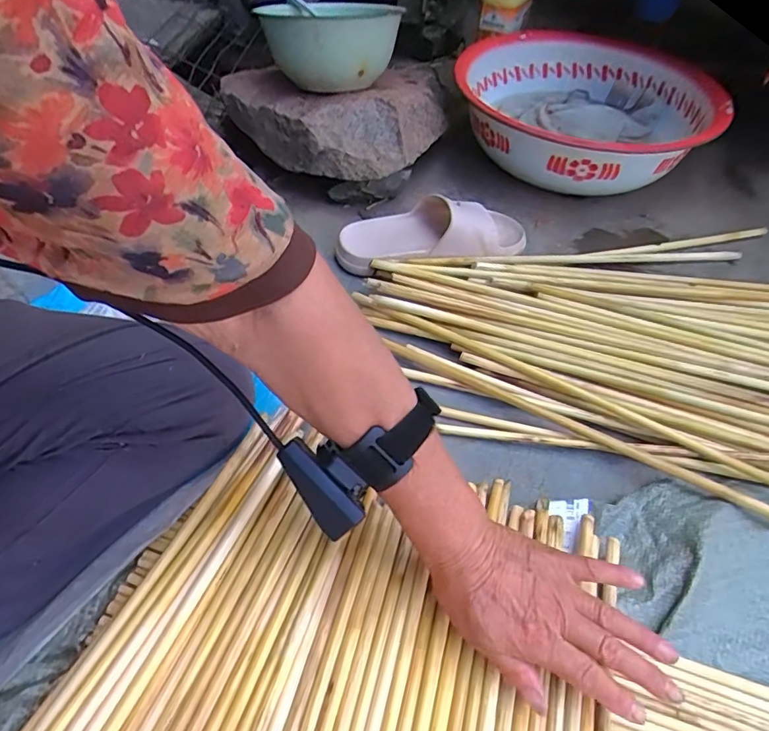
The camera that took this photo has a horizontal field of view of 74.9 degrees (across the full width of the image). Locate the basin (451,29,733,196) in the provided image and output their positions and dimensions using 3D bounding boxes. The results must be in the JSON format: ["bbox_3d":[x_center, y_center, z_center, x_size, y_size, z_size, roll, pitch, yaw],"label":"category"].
[{"bbox_3d":[0.308,-0.387,0.781,0.366,0.133,0.378,2,53,-2],"label":"basin"}]

